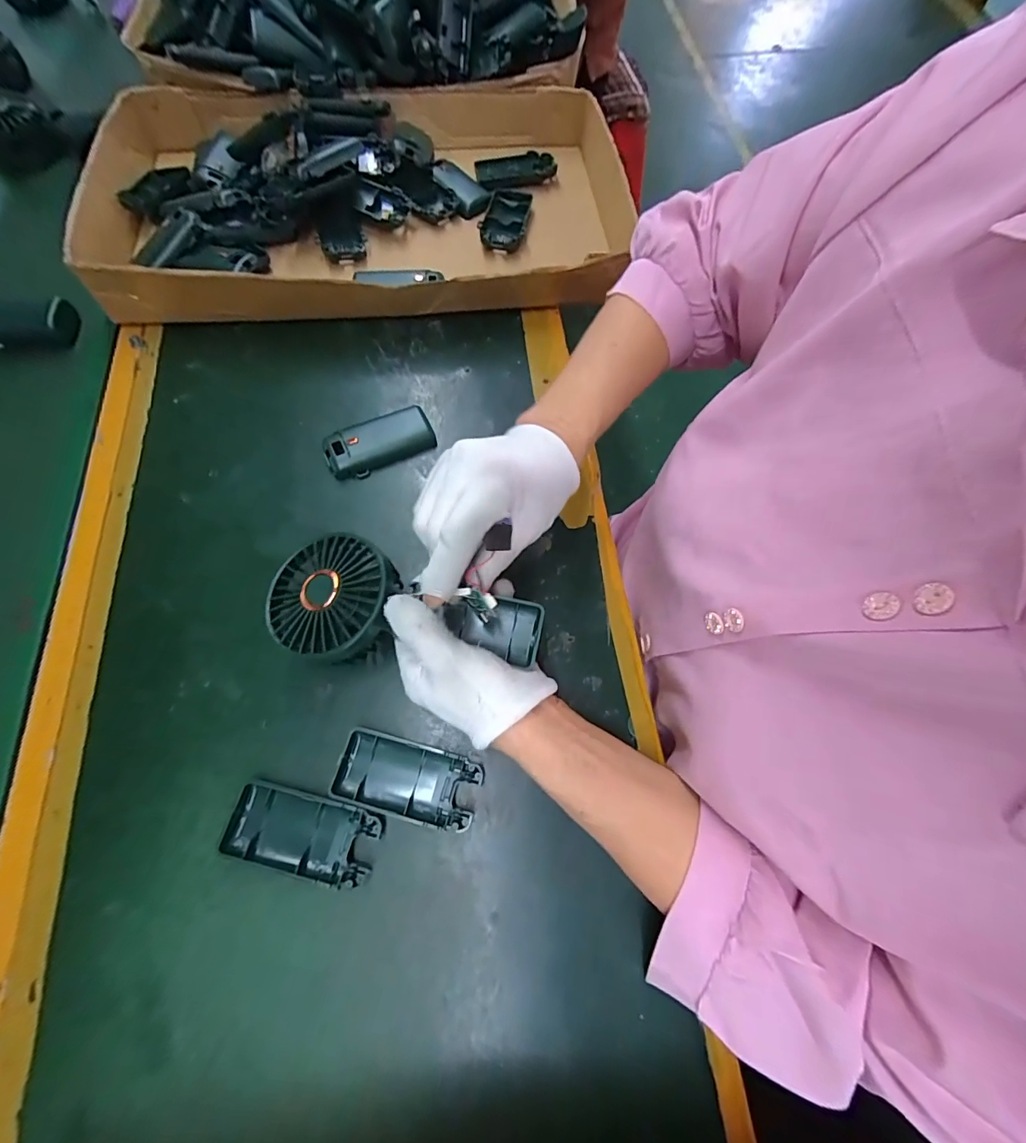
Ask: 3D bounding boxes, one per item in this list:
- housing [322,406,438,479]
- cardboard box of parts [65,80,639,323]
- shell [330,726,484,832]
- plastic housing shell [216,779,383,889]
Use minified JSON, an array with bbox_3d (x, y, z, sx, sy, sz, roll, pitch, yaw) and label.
[{"bbox_3d":[-0.118,-0.114,0.399,0.094,0.015,0.045,-27,71,-10],"label":"housing"},{"bbox_3d":[-0.151,-0.400,0.485,0.520,0.069,0.323,-4,69,-2],"label":"cardboard box of parts"},{"bbox_3d":[-0.070,0.138,0.302,0.092,0.012,0.045,14,69,5],"label":"shell"},{"bbox_3d":[-0.133,0.165,0.287,0.091,0.011,0.045,13,69,5],"label":"plastic housing shell"}]

